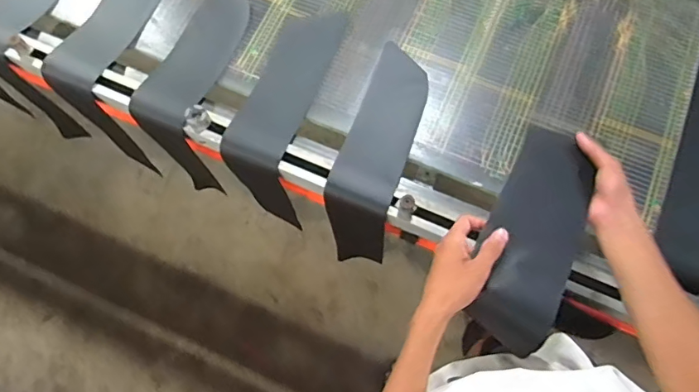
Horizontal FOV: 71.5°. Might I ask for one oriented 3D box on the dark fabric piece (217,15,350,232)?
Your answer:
[{"bbox_3d":[-0.114,-0.168,0.999,0.121,0.254,0.359,19,74,7],"label":"dark fabric piece"}]

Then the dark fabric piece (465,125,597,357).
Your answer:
[{"bbox_3d":[0.239,0.050,0.627,0.113,0.061,0.291,19,72,7],"label":"dark fabric piece"}]

